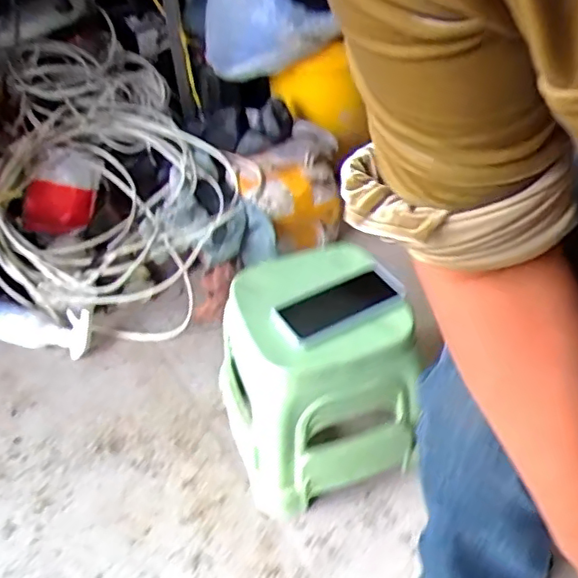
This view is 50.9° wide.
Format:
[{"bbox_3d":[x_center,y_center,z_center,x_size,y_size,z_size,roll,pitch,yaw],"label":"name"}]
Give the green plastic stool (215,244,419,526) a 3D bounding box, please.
[{"bbox_3d":[0.033,0.109,0.863,0.221,0.247,0.244,-15,45,-12],"label":"green plastic stool"}]

